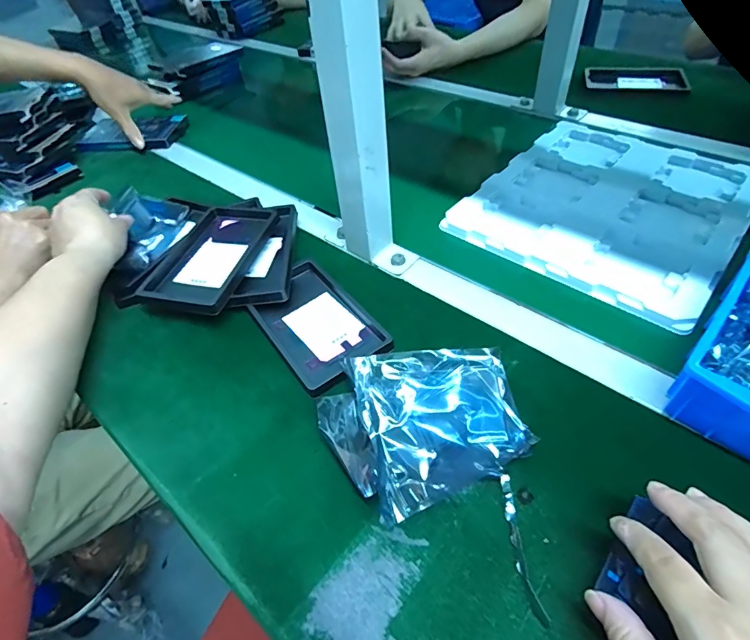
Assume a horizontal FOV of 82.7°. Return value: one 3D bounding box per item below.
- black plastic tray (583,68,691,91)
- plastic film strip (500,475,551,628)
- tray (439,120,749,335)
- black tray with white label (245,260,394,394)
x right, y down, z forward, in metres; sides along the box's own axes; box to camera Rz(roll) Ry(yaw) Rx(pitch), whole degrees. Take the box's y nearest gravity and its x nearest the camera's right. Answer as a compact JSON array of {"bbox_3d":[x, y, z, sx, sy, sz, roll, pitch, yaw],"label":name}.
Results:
[{"bbox_3d":[0.458,-0.428,0.754,0.160,0.015,0.085,9,50,12],"label":"black plastic tray"},{"bbox_3d":[0.095,0.147,0.280,0.010,0.008,0.087,-6,49,0],"label":"plastic film strip"},{"bbox_3d":[0.289,-0.150,0.523,0.275,0.015,0.327,33,59,29],"label":"tray"},{"bbox_3d":[-0.059,0.000,0.424,0.093,0.014,0.155,-30,53,-20],"label":"black tray with white label"}]

